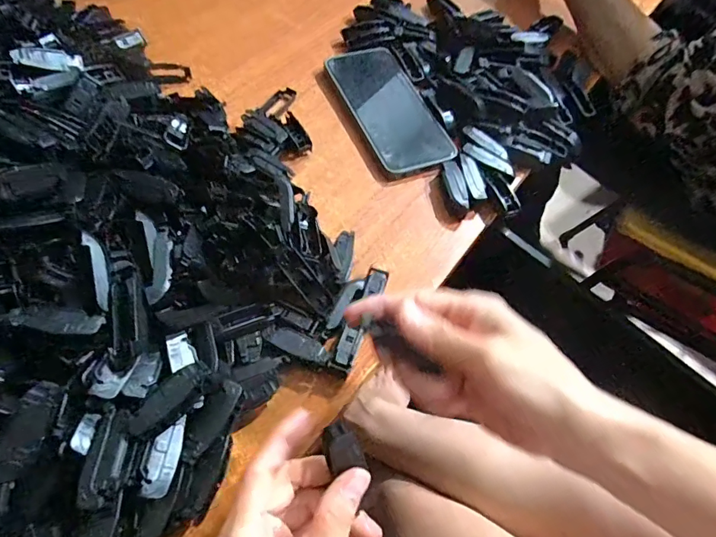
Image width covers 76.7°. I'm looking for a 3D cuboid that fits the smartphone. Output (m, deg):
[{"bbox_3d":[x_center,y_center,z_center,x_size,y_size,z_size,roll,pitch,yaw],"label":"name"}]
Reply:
[{"bbox_3d":[0.030,-0.163,0.451,0.075,0.011,0.160,-19,63,-15],"label":"smartphone"}]

